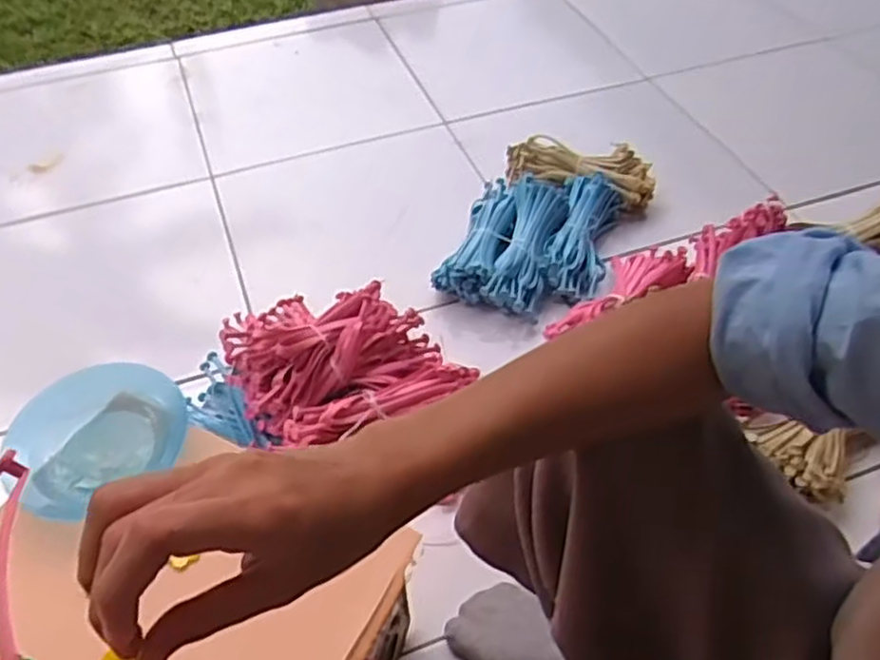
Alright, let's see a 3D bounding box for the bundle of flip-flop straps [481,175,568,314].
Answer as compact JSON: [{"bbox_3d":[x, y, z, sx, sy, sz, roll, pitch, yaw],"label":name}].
[{"bbox_3d":[0.116,-0.118,0.993,0.076,0.038,0.201,15,66,13],"label":"bundle of flip-flop straps"}]

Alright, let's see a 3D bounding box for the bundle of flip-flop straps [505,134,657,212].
[{"bbox_3d":[0.204,-0.232,1.105,0.227,0.070,0.074,13,51,12],"label":"bundle of flip-flop straps"}]

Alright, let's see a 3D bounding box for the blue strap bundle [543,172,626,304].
[{"bbox_3d":[0.196,-0.129,1.018,0.083,0.068,0.199,17,52,15],"label":"blue strap bundle"}]

